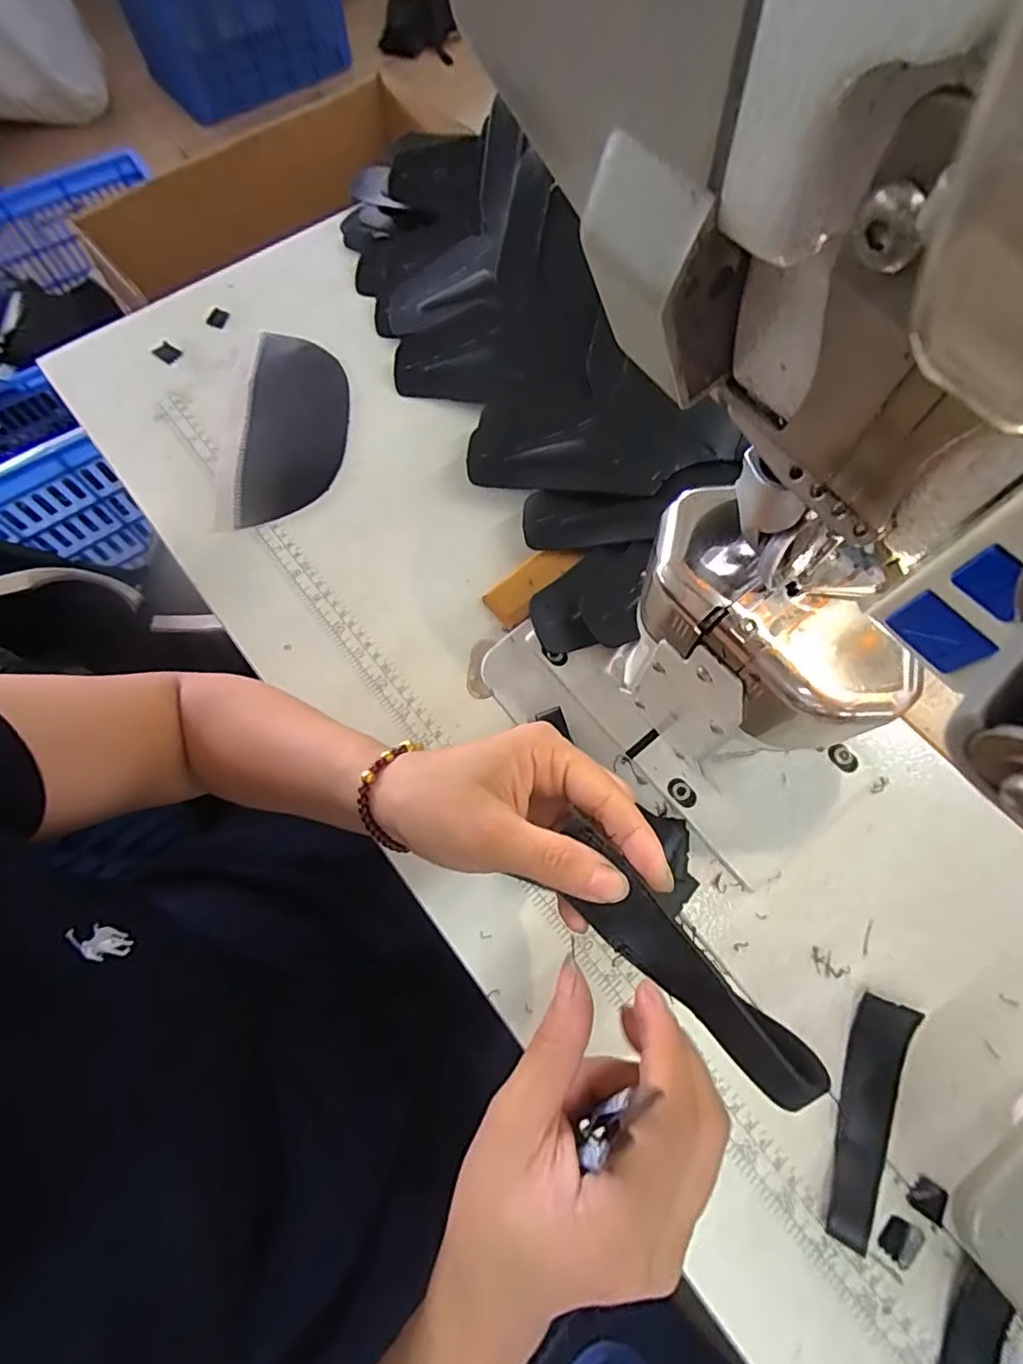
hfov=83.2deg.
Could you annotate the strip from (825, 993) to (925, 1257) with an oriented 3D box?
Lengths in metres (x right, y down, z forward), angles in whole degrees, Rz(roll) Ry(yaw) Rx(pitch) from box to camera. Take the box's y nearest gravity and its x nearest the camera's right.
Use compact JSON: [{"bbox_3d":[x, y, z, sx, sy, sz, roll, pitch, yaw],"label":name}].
[{"bbox_3d":[0.181,0.221,0.294,0.027,0.012,0.111,21,70,8],"label":"strip"}]

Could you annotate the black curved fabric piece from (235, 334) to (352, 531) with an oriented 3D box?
[{"bbox_3d":[-0.167,-0.198,0.446,0.075,0.011,0.176,0,69,0],"label":"black curved fabric piece"}]

